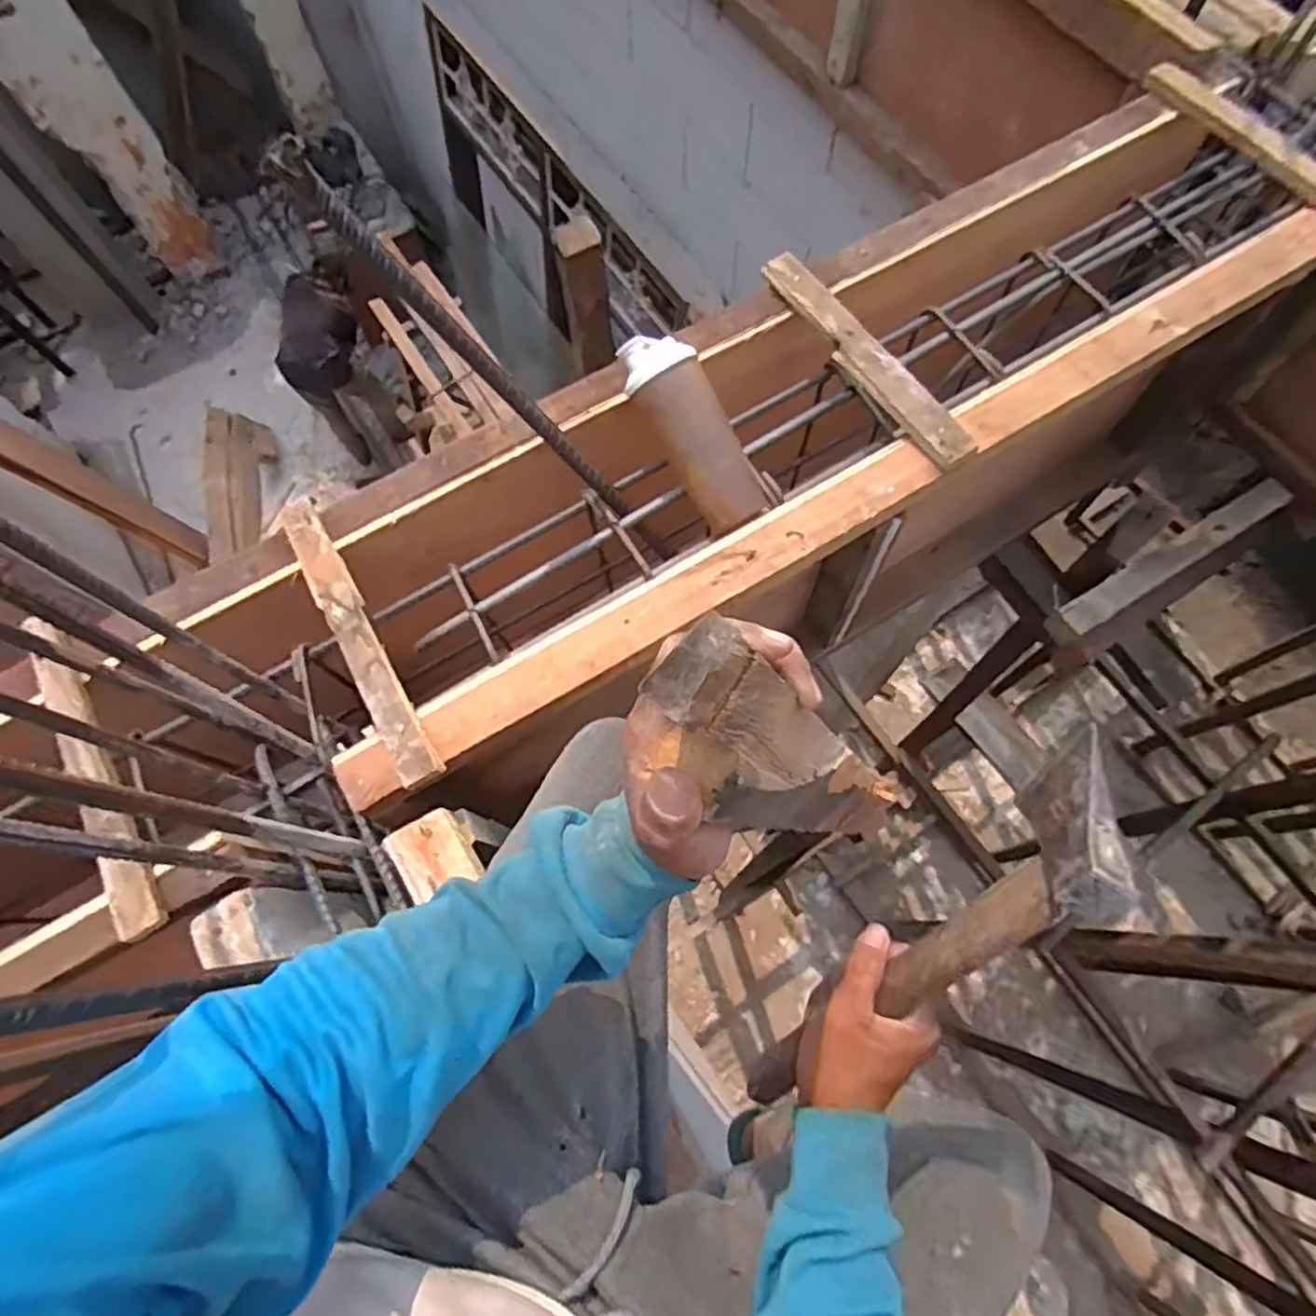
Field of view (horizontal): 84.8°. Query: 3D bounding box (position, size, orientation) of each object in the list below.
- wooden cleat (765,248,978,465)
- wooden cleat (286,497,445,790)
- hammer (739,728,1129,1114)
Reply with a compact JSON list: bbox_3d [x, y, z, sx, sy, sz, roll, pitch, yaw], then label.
[{"bbox_3d":[0.223,-0.330,0.791,0.048,0.024,0.327,-32,72,-10],"label":"wooden cleat"},{"bbox_3d":[-0.288,-0.021,0.688,0.038,0.015,0.318,-30,72,-9],"label":"wooden cleat"},{"bbox_3d":[0.148,0.184,0.429,0.037,0.339,0.100,39,36,14],"label":"hammer"}]

